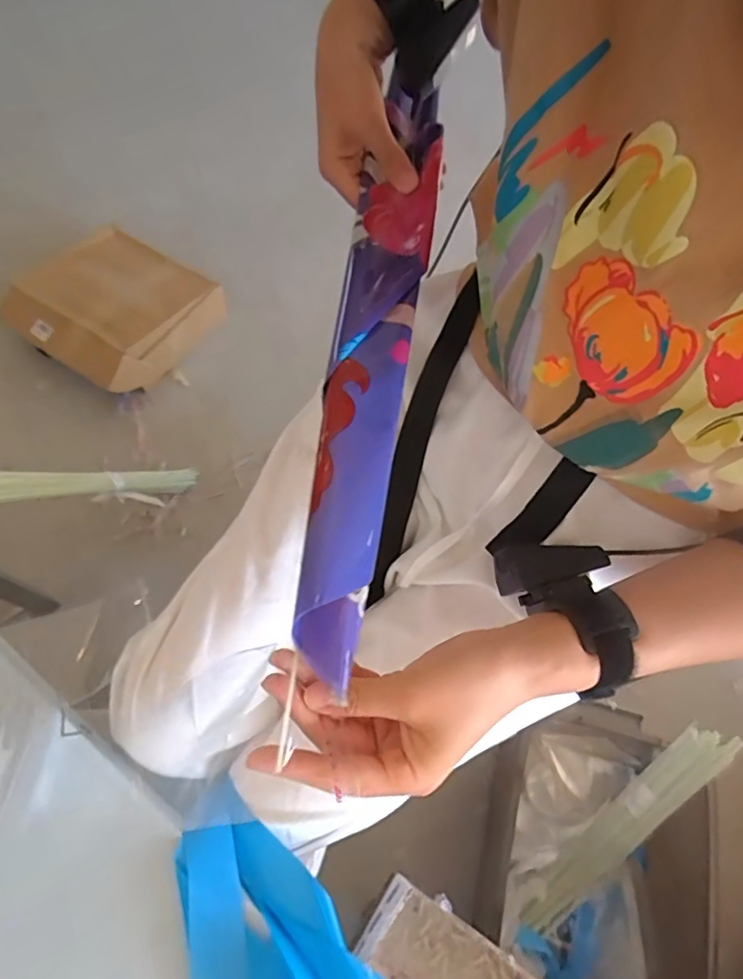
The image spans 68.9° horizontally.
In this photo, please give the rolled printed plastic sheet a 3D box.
[{"bbox_3d":[0.005,-0.113,0.340,0.049,0.020,0.440,7,65,2],"label":"rolled printed plastic sheet"}]

